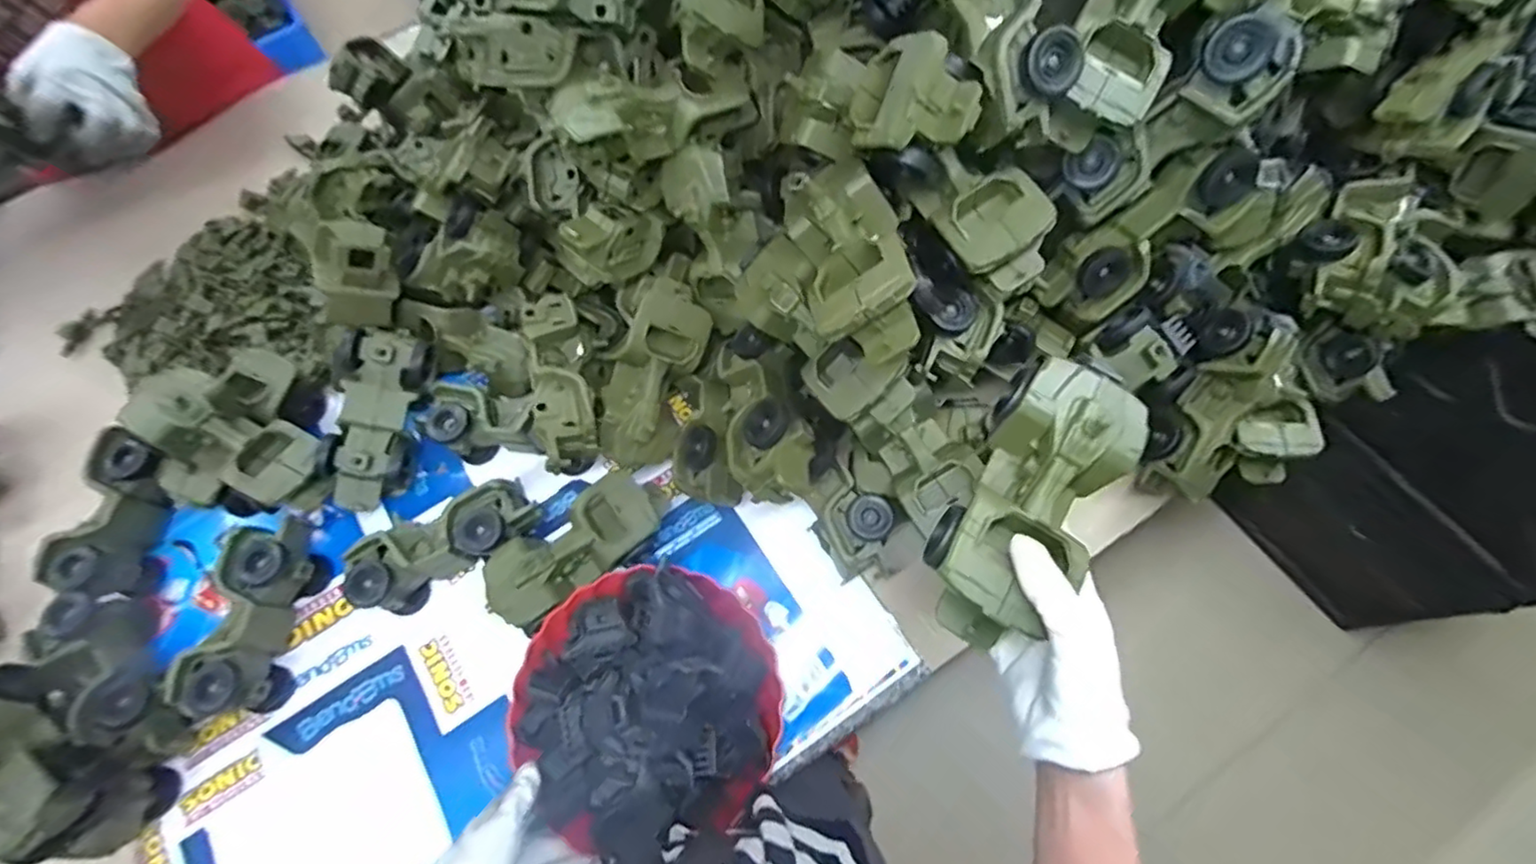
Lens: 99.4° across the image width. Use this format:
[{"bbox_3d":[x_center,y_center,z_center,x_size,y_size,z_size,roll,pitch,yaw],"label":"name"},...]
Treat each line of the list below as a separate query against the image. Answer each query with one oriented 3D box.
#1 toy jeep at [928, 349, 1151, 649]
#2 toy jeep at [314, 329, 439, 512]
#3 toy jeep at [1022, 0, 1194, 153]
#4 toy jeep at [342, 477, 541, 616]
[{"bbox_3d":[0.162,0.042,0.406,0.085,0.058,0.181,31,79,14],"label":"toy jeep"},{"bbox_3d":[-0.413,-0.013,0.686,0.079,0.058,0.188,11,89,7],"label":"toy jeep"},{"bbox_3d":[0.272,-0.310,0.479,0.085,0.080,0.182,34,96,15],"label":"toy jeep"},{"bbox_3d":[-0.322,0.112,0.663,0.174,0.076,0.073,-26,69,-8],"label":"toy jeep"}]

